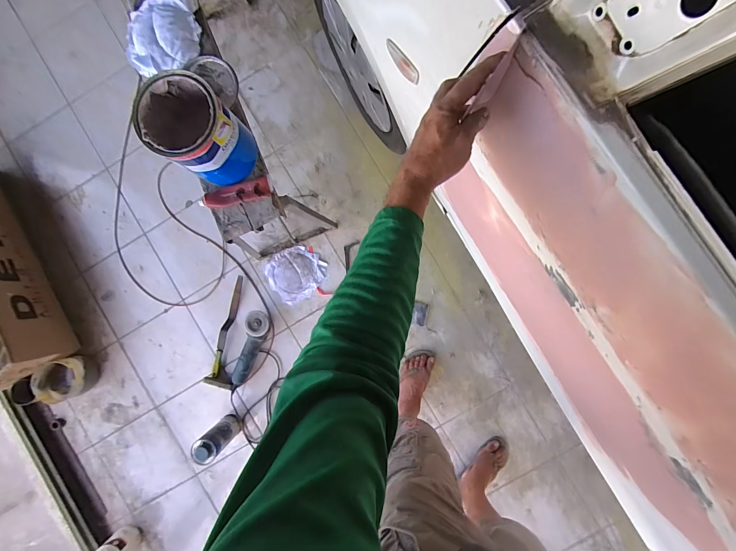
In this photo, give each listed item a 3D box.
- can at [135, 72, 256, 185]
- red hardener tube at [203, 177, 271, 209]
[{"bbox_3d":[-0.356,-0.302,0.732,0.163,0.196,0.167,32,91,3],"label":"can"},{"bbox_3d":[-0.318,-0.200,0.825,0.161,0.013,0.044,-12,89,3],"label":"red hardener tube"}]

